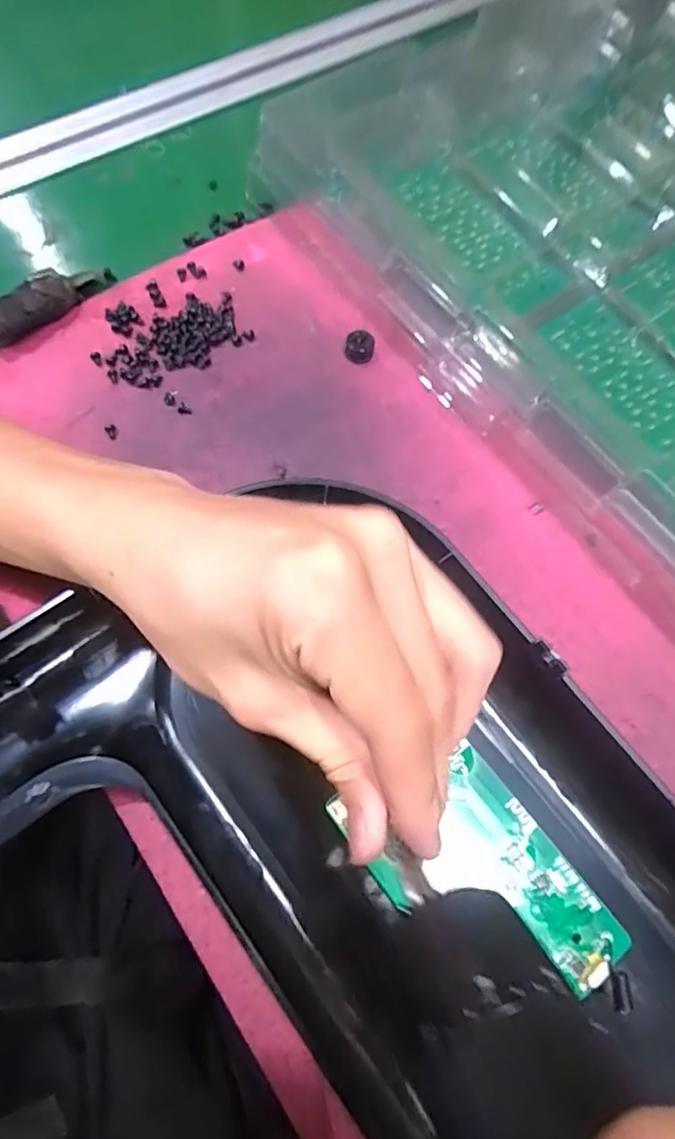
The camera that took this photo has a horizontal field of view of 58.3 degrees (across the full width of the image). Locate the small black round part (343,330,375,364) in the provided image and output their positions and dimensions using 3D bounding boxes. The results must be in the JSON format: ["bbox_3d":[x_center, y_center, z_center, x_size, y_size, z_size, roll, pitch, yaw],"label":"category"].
[{"bbox_3d":[0.011,-0.113,0.306,0.015,0.010,0.013,2,73,2],"label":"small black round part"}]

